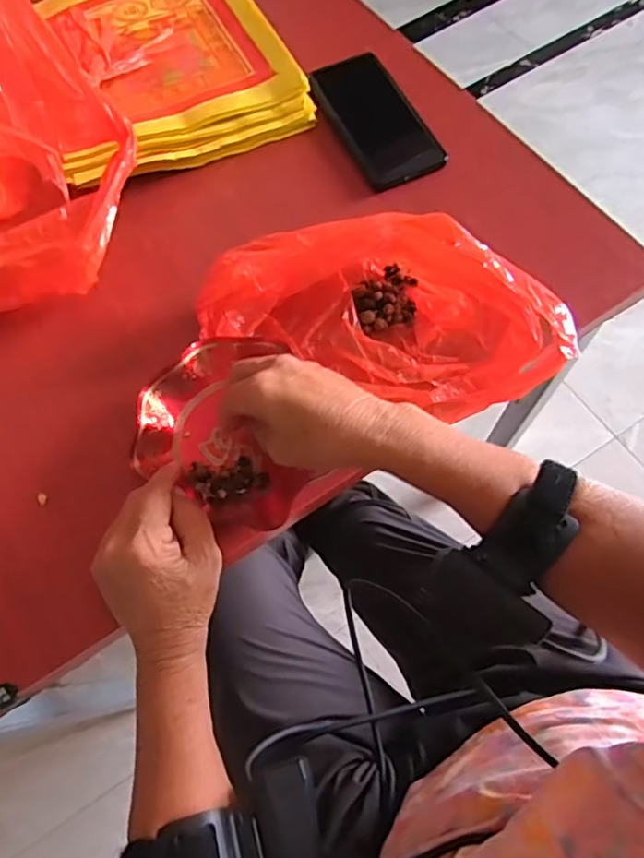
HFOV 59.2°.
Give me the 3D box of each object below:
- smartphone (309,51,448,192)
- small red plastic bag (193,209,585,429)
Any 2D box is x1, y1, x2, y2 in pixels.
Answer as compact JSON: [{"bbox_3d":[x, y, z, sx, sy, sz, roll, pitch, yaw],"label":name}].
[{"bbox_3d":[0.050,-0.292,0.535,0.075,0.013,0.154,-24,69,-7],"label":"smartphone"},{"bbox_3d":[0.051,-0.093,0.428,0.256,0.063,0.127,21,70,12],"label":"small red plastic bag"}]

